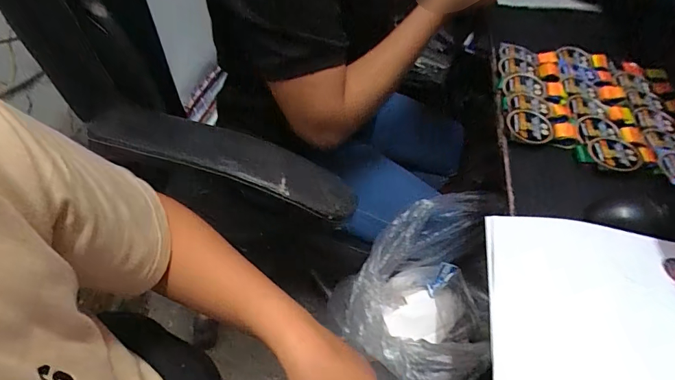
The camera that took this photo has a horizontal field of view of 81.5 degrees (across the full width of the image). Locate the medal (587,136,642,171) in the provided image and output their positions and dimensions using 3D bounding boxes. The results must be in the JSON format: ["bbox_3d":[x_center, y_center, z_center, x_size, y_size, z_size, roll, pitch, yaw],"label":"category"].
[{"bbox_3d":[0.367,-0.049,0.517,0.069,0.009,0.060,-25,54,-26],"label":"medal"}]

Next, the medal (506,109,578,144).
[{"bbox_3d":[0.287,-0.090,0.546,0.098,0.007,0.060,1,47,-5],"label":"medal"}]

